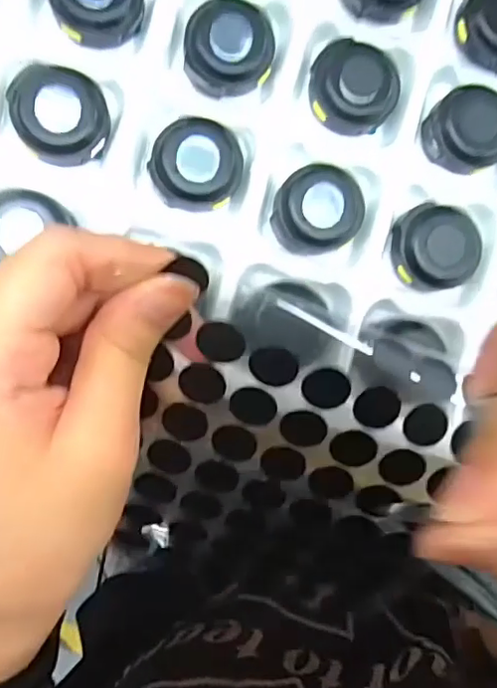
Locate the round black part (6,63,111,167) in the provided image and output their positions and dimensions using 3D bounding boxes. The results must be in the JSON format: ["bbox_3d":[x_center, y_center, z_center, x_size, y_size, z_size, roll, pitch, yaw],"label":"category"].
[{"bbox_3d":[-0.059,-0.072,0.187,0.028,0.008,0.030,0,89,-7],"label":"round black part"}]

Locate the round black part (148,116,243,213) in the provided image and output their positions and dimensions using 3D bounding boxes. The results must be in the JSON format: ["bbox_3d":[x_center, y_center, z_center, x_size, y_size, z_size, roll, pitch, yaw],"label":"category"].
[{"bbox_3d":[-0.017,-0.058,0.193,0.028,0.008,0.028,0,89,-7],"label":"round black part"}]

